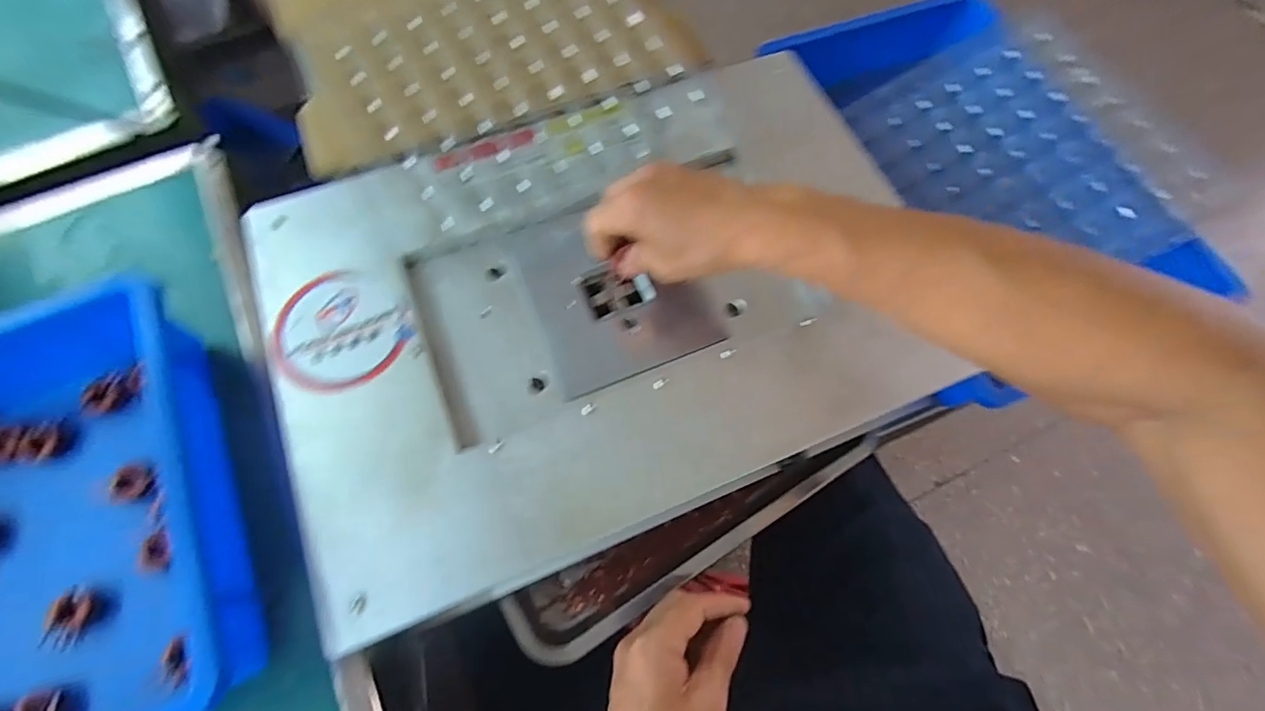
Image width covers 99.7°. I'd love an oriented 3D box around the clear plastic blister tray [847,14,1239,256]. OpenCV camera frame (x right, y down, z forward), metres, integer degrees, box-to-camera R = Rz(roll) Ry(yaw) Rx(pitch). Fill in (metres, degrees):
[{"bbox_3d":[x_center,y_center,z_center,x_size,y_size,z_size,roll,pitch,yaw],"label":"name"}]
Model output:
[{"bbox_3d":[0.400,-0.210,0.546,0.240,0.025,0.291,-29,71,5],"label":"clear plastic blister tray"}]

